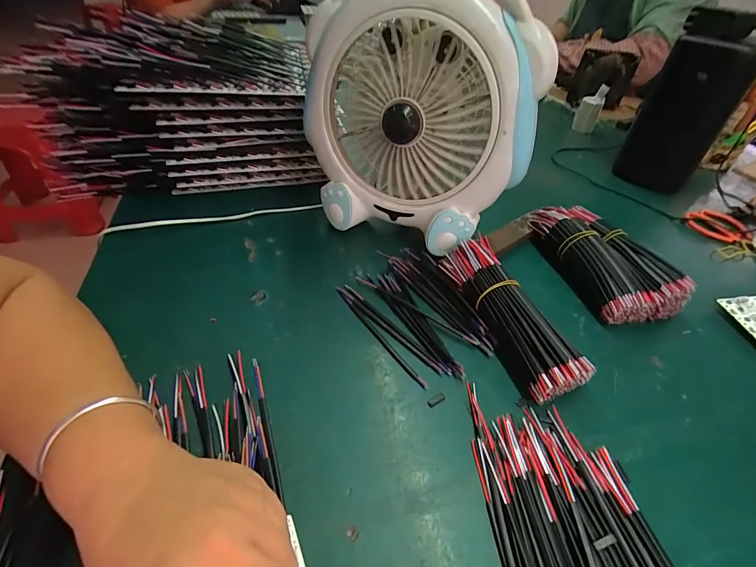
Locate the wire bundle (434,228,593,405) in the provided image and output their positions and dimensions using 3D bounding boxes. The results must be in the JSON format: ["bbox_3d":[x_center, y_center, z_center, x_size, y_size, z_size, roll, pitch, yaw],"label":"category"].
[{"bbox_3d":[0.125,0.026,0.358,0.059,0.042,0.177,-10,44,-14],"label":"wire bundle"}]

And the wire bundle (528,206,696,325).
[{"bbox_3d":[0.254,-0.032,0.426,0.100,0.048,0.170,-6,44,-11],"label":"wire bundle"}]

